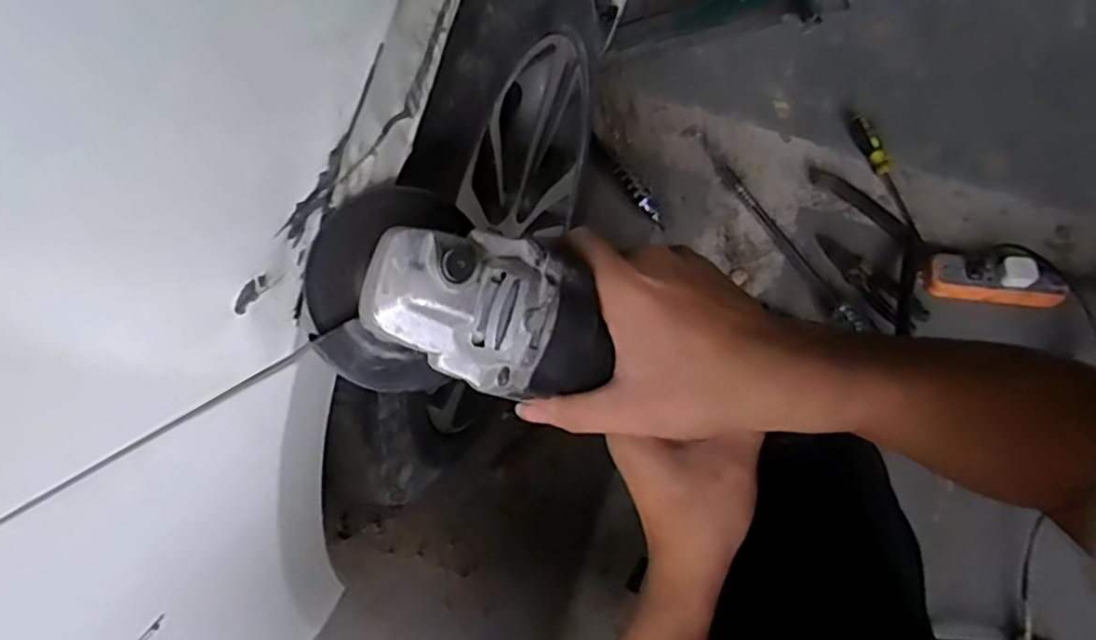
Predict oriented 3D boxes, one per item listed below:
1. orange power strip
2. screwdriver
[{"bbox_3d":[0.680,-0.062,1.033,0.177,0.028,0.072,10,89,36],"label":"orange power strip"},{"bbox_3d":[0.602,-0.265,1.208,0.039,0.028,0.285,-11,63,-5],"label":"screwdriver"}]

